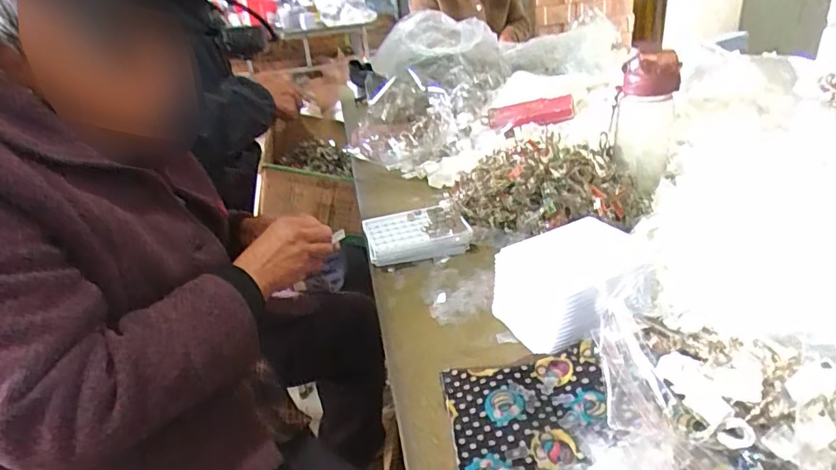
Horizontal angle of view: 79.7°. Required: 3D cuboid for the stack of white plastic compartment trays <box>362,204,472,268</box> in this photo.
[{"bbox_3d":[-0.004,-0.001,0.676,0.132,0.033,0.092,-10,27,-9],"label":"stack of white plastic compartment trays"}]

